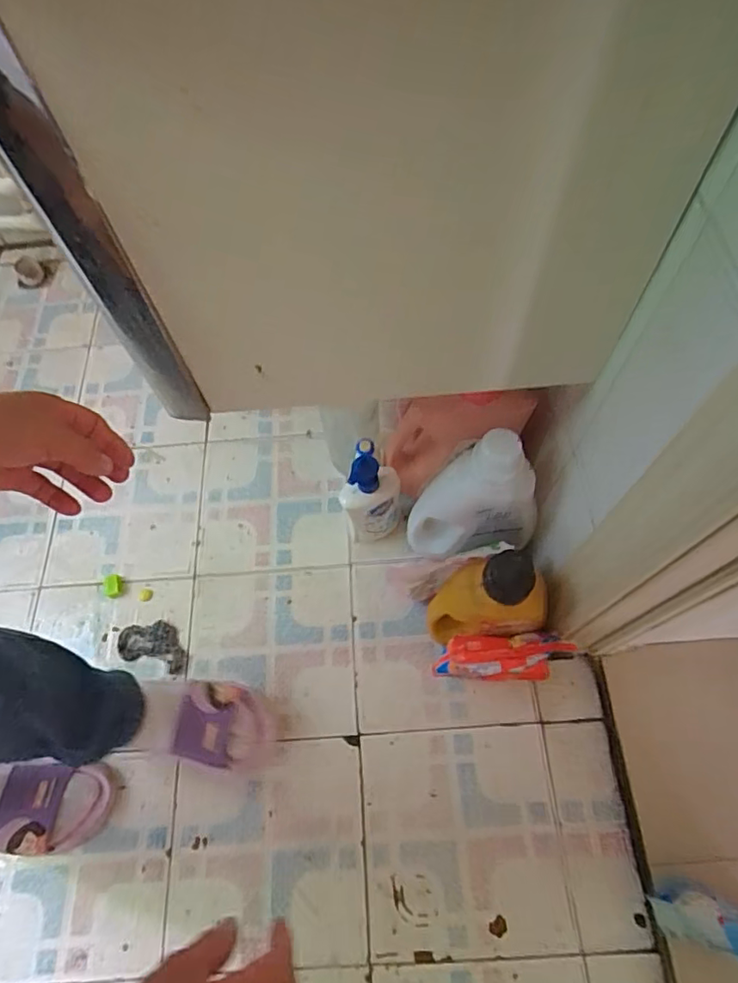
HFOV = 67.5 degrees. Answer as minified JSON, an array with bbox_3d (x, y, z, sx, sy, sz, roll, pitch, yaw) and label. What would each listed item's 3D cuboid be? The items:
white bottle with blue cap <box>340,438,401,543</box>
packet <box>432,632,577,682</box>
[{"bbox_3d":[0.003,0.012,0.793,0.081,0.196,0.065,0,64,4],"label":"white bottle with blue cap"},{"bbox_3d":[0.166,0.219,0.731,0.156,0.116,0.053,-5,64,1],"label":"packet"}]

